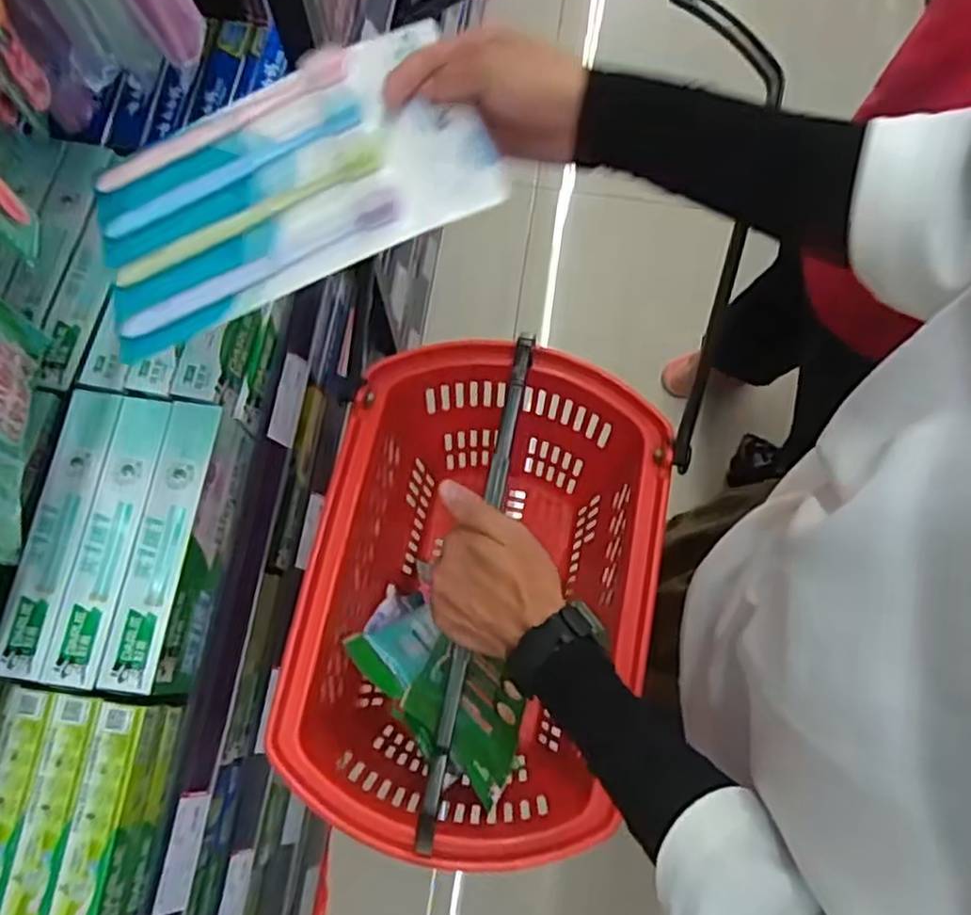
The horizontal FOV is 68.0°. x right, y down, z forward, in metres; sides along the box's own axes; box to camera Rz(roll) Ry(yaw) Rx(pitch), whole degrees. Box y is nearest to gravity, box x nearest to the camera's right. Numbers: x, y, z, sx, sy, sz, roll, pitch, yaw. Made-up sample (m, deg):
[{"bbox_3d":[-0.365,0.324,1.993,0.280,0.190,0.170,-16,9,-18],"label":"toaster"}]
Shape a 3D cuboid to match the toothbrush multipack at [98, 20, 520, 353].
[{"bbox_3d":[-0.129,-0.175,0.454,0.249,0.018,0.151,-23,70,6],"label":"toothbrush multipack"}]

